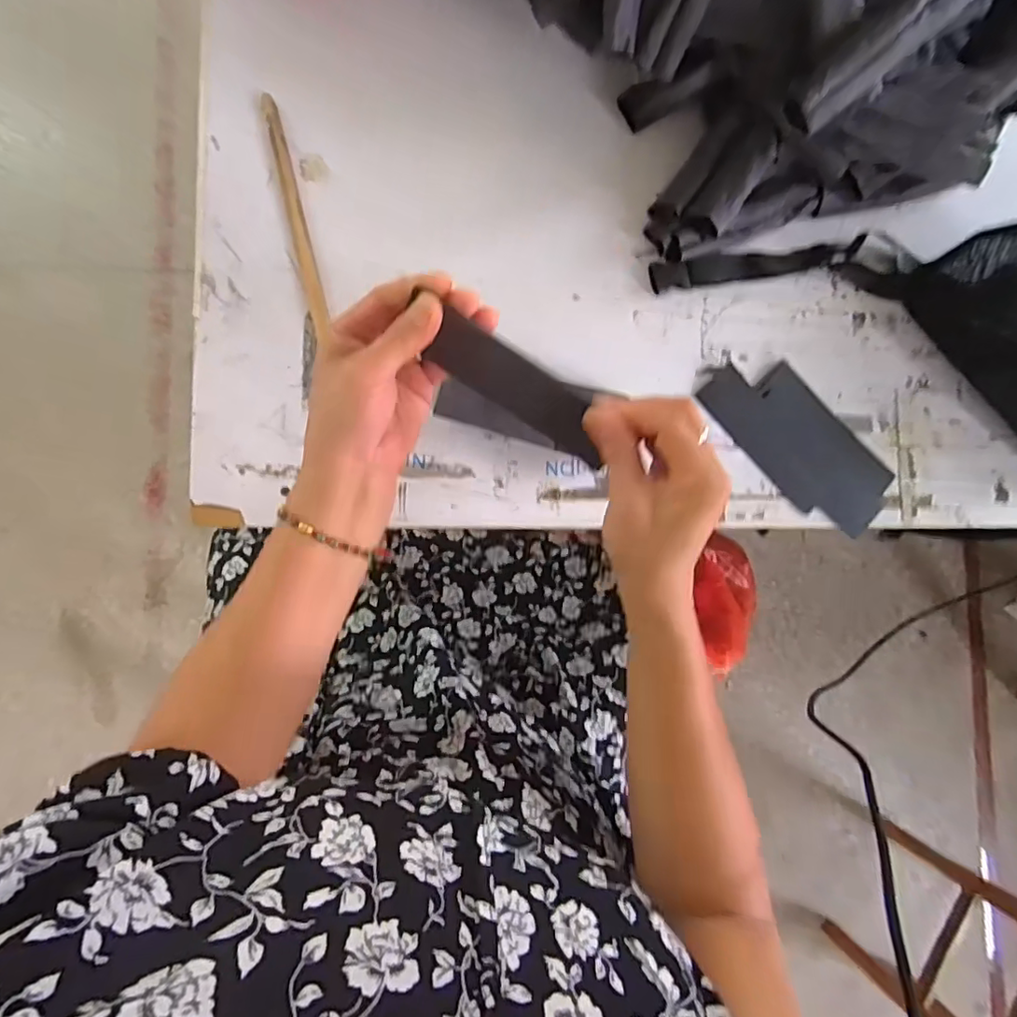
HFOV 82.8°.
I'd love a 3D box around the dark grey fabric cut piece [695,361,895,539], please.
[{"bbox_3d":[0.264,-0.062,0.518,0.089,0.008,0.187,-44,93,-7],"label":"dark grey fabric cut piece"}]

